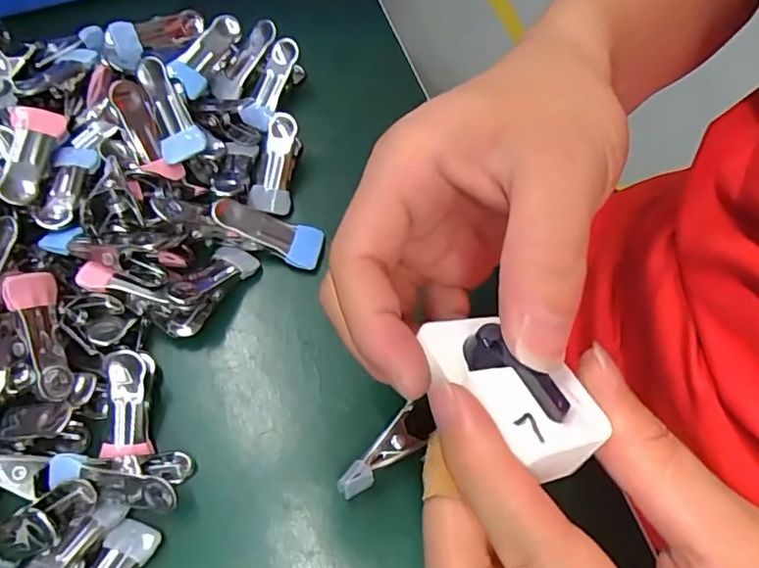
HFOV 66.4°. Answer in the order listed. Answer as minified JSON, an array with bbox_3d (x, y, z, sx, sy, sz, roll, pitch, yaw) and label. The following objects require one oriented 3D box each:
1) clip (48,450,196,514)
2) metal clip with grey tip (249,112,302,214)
[{"bbox_3d":[-0.103,0.077,0.231,0.053,0.022,0.023,10,64,-14],"label":"clip"},{"bbox_3d":[-0.054,-0.062,0.304,0.022,0.019,0.051,9,86,2],"label":"metal clip with grey tip"}]

